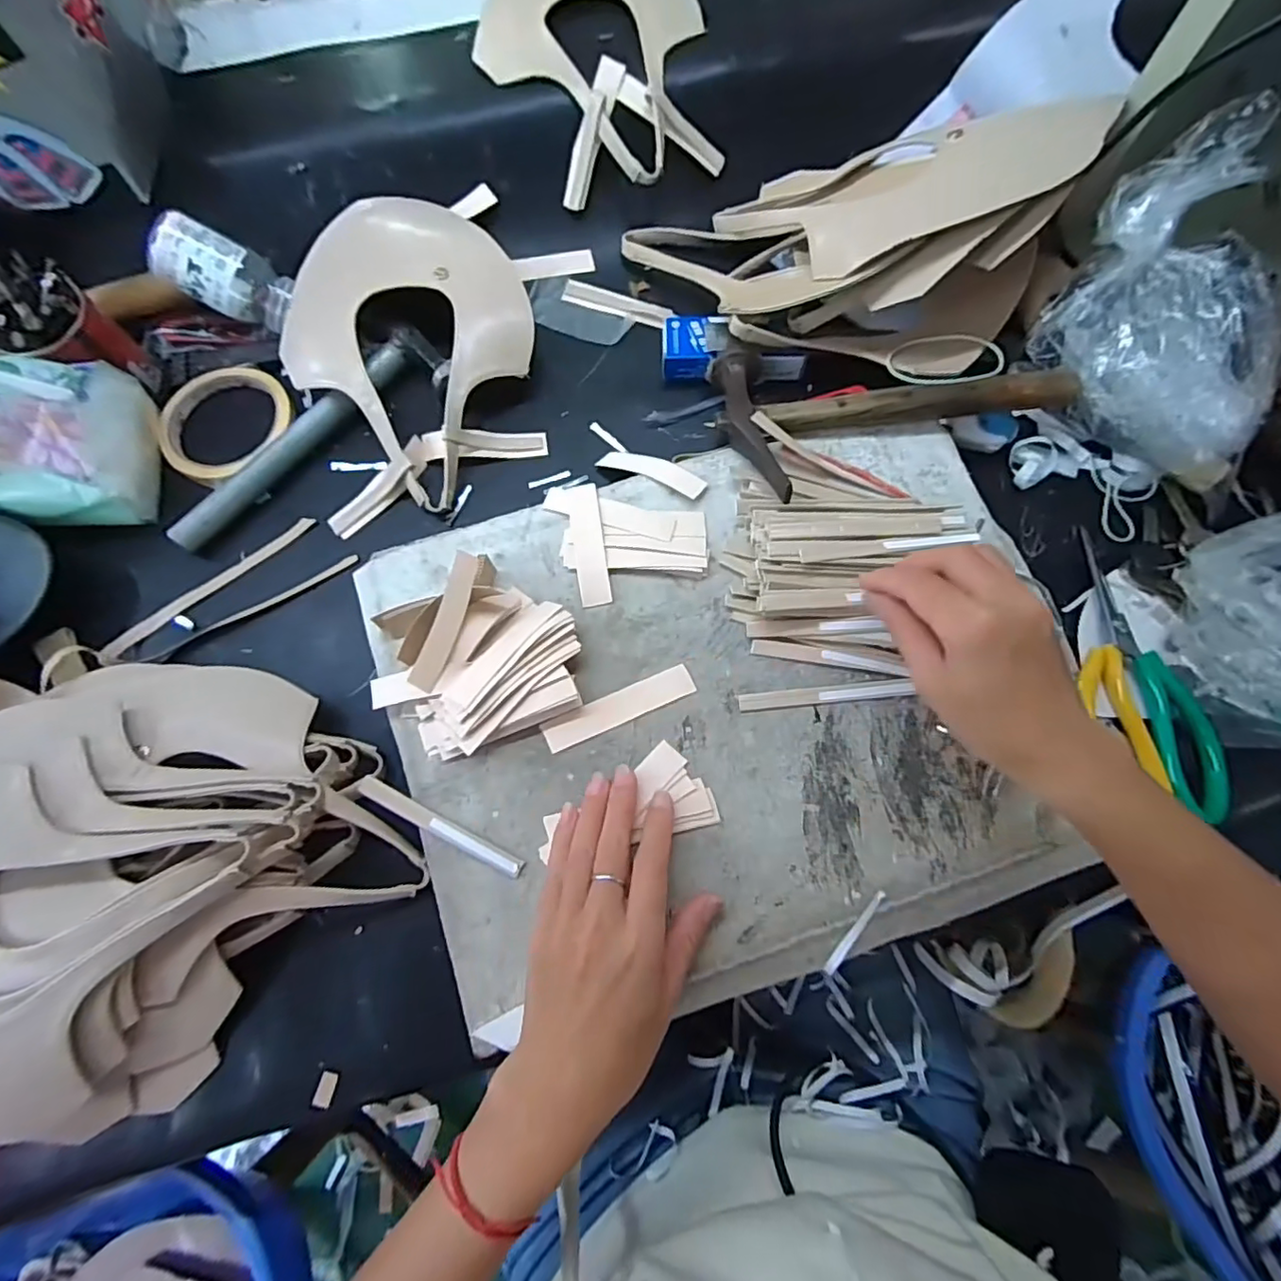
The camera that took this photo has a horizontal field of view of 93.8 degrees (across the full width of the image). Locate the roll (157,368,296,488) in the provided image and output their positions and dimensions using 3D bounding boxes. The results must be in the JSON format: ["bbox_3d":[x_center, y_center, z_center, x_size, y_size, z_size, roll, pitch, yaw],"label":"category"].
[{"bbox_3d":[-0.303,-0.161,0.441,0.091,0.016,0.102,-12,73,-3],"label":"roll"}]

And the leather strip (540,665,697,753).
[{"bbox_3d":[-0.012,0.040,0.358,0.092,0.004,0.019,-23,75,-8],"label":"leather strip"}]

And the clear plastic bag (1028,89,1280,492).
[{"bbox_3d":[0.339,-0.193,0.371,0.100,0.128,0.181,-16,74,-6],"label":"clear plastic bag"}]

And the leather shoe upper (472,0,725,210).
[{"bbox_3d":[-0.034,-0.440,0.469,0.169,0.059,0.183,-11,73,-3],"label":"leather shoe upper"}]

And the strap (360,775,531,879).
[{"bbox_3d":[-0.113,0.105,0.336,0.104,0.004,0.010,27,74,7],"label":"strap"}]

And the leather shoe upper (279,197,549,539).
[{"bbox_3d":[-0.170,-0.213,0.437,0.182,0.051,0.239,-23,75,-8],"label":"leather shoe upper"}]

